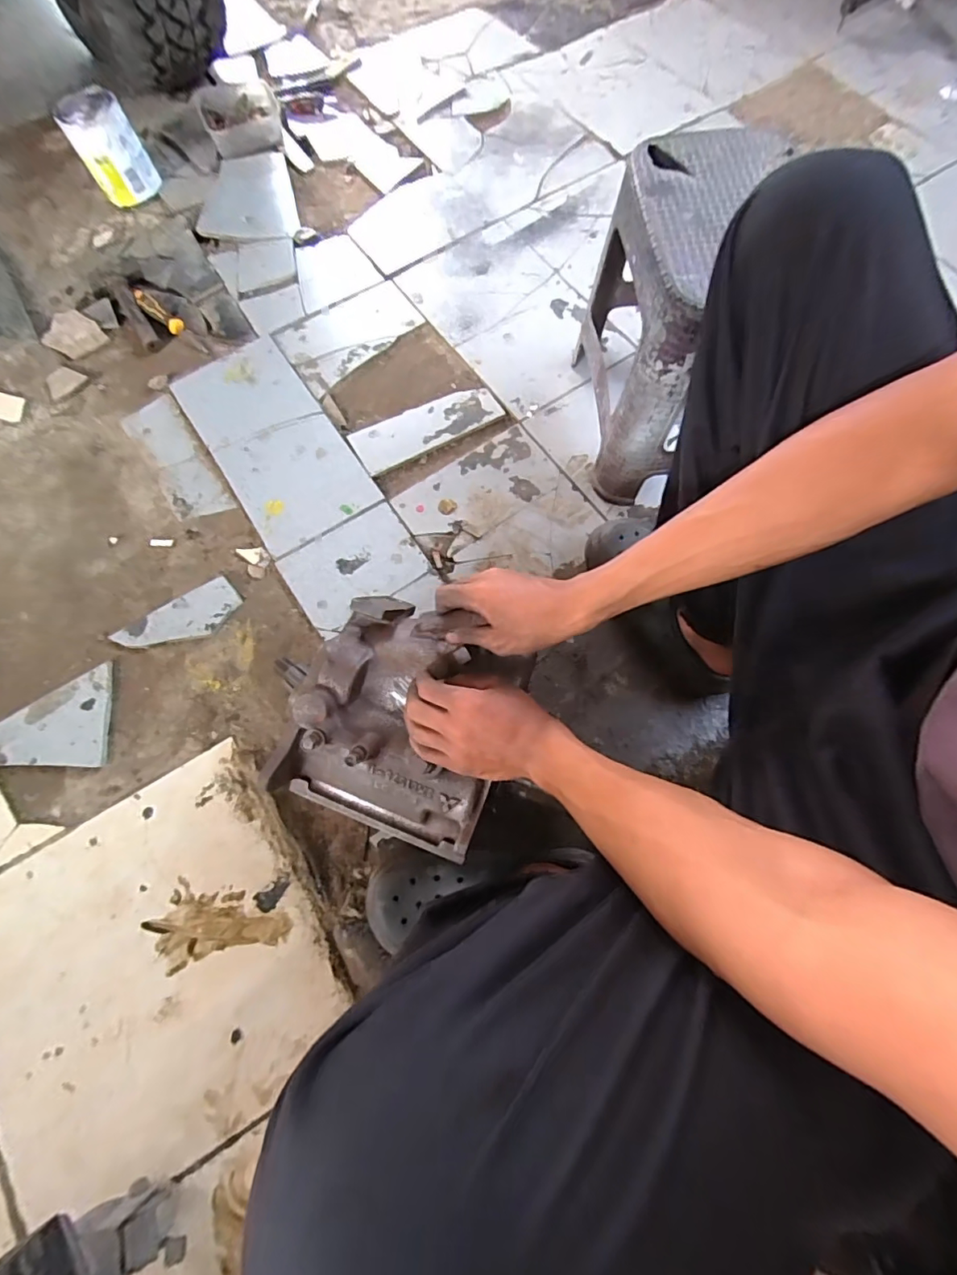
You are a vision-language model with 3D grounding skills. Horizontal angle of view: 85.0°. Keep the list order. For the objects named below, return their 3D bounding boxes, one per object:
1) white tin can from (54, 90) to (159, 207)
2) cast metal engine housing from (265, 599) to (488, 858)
[{"bbox_3d":[-0.685,-0.909,0.973,0.113,0.129,0.109,-33,75,-9],"label":"white tin can"},{"bbox_3d":[-0.080,0.076,0.521,0.212,0.087,0.220,19,74,6],"label":"cast metal engine housing"}]

